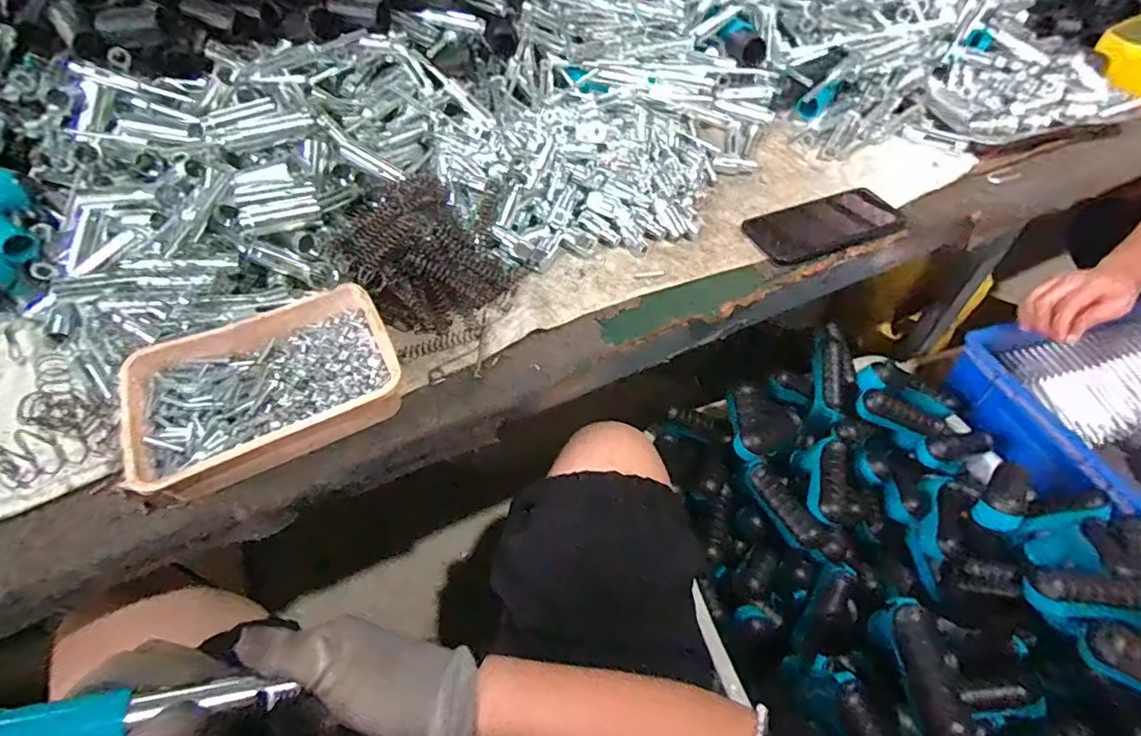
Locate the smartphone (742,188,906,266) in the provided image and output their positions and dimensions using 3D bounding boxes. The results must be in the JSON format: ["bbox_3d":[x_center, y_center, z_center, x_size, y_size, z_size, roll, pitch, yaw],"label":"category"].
[{"bbox_3d":[0.273,-0.158,0.608,0.161,0.014,0.082,-16,54,-12],"label":"smartphone"}]

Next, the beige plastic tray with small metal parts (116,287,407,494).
[{"bbox_3d":[-0.252,0.012,0.466,0.197,0.039,0.143,-24,56,-17],"label":"beige plastic tray with small metal parts"}]

